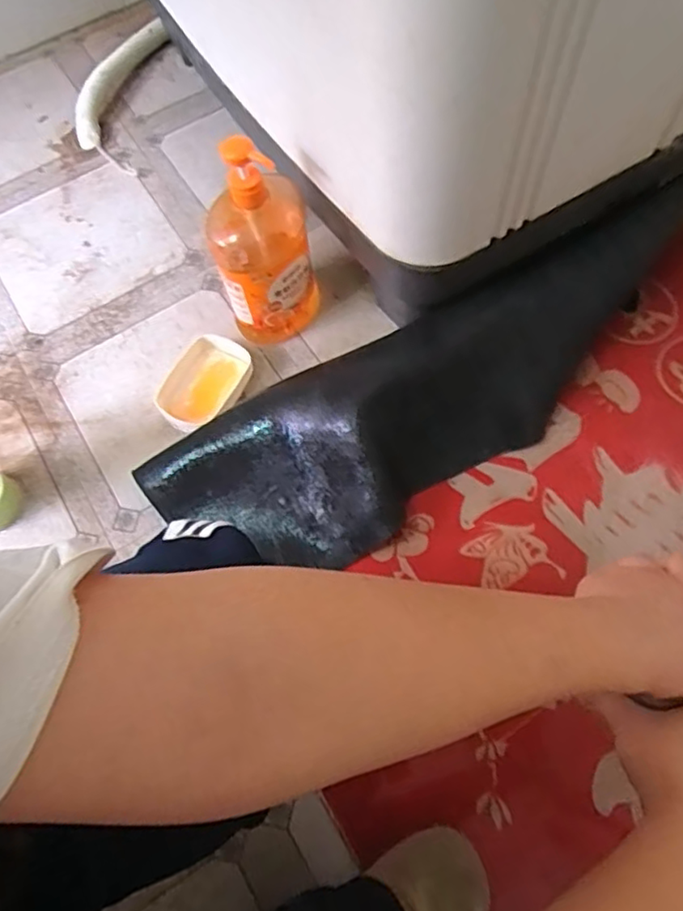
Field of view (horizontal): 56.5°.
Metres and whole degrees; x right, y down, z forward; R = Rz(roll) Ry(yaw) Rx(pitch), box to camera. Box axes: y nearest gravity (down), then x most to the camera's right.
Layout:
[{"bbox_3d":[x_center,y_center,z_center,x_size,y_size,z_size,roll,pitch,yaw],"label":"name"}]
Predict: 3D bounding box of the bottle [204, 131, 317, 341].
[{"bbox_3d":[-0.089,-0.237,0.731,0.111,0.255,0.084,-12,67,-2],"label":"bottle"}]

